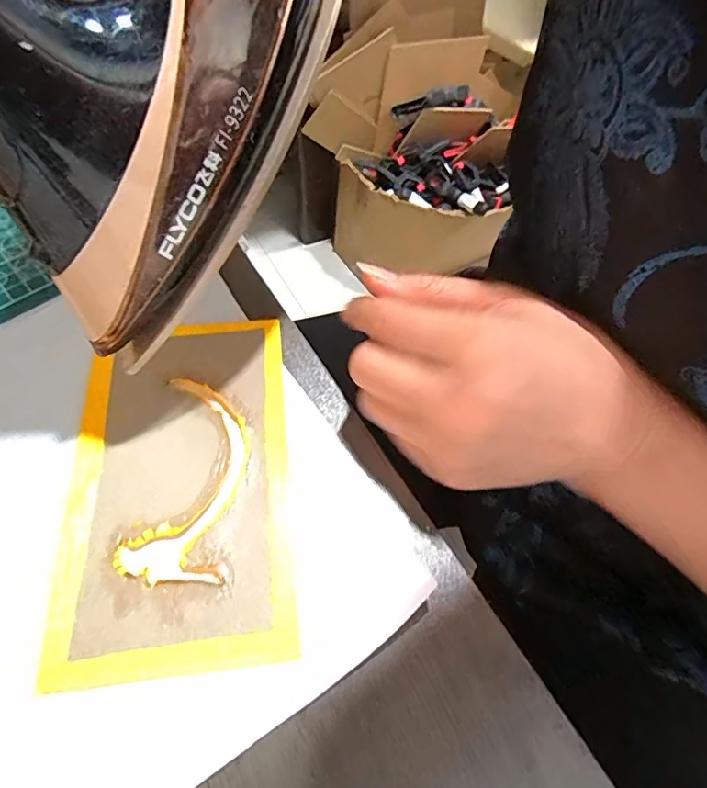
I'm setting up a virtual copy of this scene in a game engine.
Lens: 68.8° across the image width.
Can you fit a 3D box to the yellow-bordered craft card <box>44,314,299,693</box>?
[{"bbox_3d":[-0.073,0.032,0.218,0.087,0.006,0.152,-4,59,-6],"label":"yellow-bordered craft card"}]

